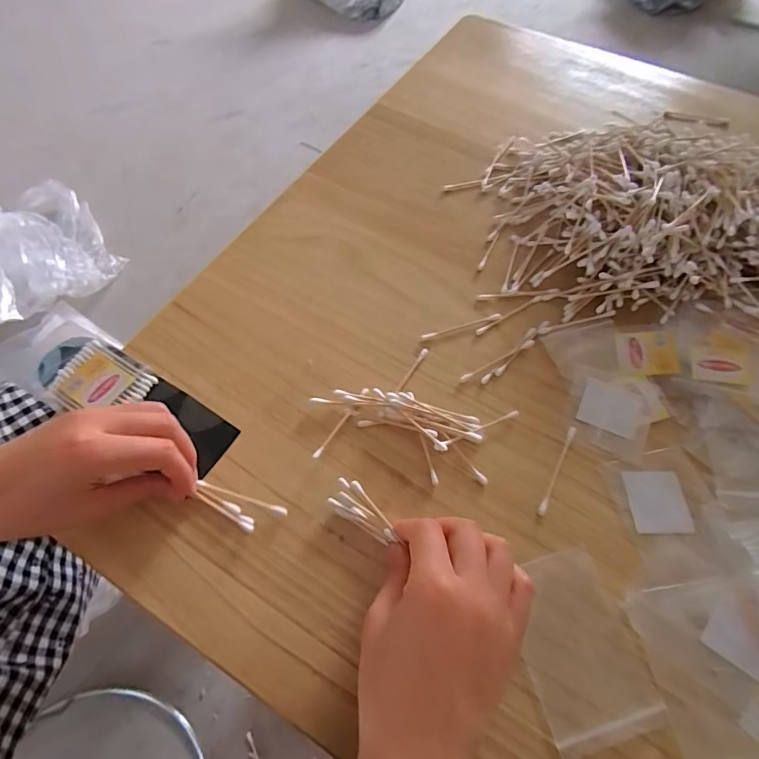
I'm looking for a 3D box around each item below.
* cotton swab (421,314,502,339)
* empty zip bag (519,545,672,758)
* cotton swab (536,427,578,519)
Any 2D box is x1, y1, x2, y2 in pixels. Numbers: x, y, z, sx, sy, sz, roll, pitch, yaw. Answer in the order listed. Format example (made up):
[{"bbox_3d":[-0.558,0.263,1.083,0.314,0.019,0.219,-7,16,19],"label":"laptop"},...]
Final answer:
[{"bbox_3d":[0.067,-0.043,0.375,0.068,0.004,0.005,-15,63,-10],"label":"cotton swab"},{"bbox_3d":[0.118,0.158,0.277,0.066,0.005,0.098,-14,62,-8],"label":"empty zip bag"},{"bbox_3d":[0.125,0.063,0.325,0.006,0.004,0.070,27,64,12],"label":"cotton swab"}]

